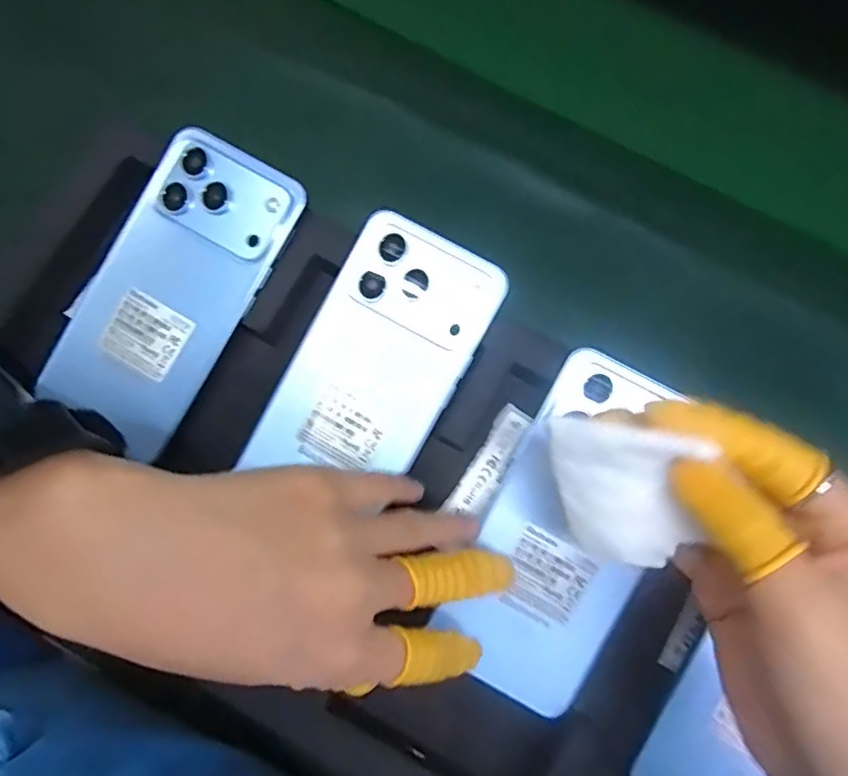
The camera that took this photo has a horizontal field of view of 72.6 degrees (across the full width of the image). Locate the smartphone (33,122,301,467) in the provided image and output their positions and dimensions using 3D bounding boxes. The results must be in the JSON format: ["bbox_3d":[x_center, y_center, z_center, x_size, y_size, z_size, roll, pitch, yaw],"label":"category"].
[{"bbox_3d":[-0.127,-0.051,0.291,0.078,0.006,0.152,30,90,4],"label":"smartphone"}]

